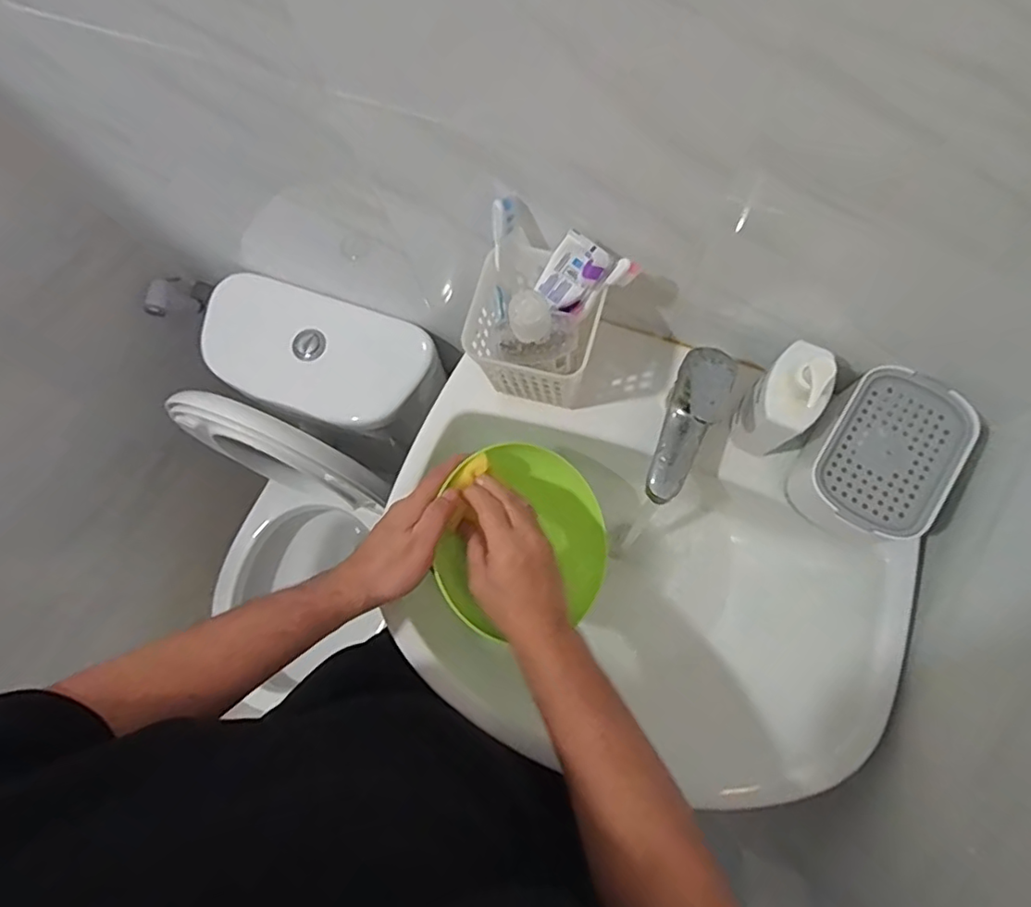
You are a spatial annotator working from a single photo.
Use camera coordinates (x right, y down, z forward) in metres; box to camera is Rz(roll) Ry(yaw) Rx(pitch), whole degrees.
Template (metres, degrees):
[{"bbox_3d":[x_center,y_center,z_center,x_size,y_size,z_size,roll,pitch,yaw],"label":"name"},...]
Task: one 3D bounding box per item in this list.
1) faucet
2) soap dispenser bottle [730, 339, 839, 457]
[{"bbox_3d":[0.149,-0.026,0.525,0.053,0.098,0.134,33,75,11],"label":"faucet"},{"bbox_3d":[0.226,-0.044,0.501,0.053,0.131,0.070,42,77,14],"label":"soap dispenser bottle"}]

